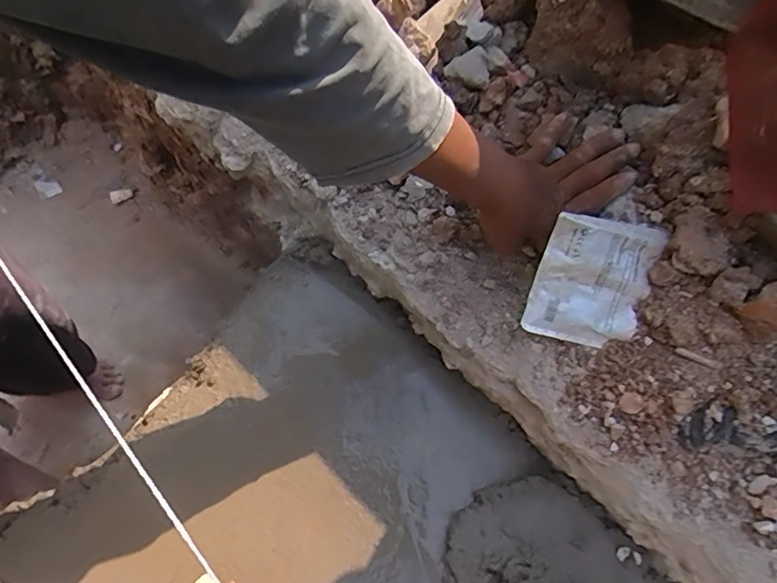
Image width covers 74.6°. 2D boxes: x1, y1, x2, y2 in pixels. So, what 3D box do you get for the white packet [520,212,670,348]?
[{"bbox_3d":[0.179,-0.008,0.451,0.093,0.017,0.112,14,107,3],"label":"white packet"}]

